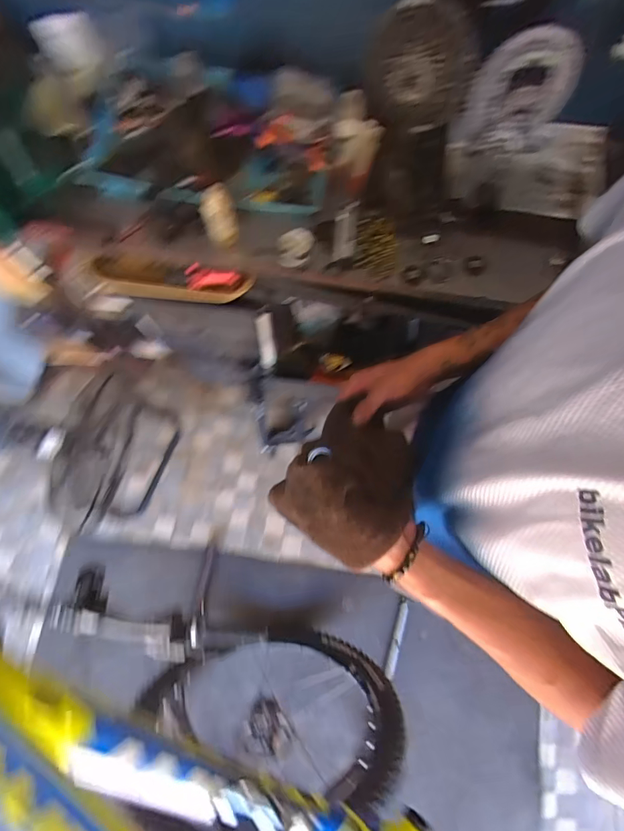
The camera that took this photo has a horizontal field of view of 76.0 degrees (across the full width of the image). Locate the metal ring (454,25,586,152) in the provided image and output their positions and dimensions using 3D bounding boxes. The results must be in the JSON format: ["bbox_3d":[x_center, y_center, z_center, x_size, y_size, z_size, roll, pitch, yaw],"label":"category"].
[{"bbox_3d":[0.366,-0.572,0.706,0.186,0.173,0.022,-5,62,0],"label":"metal ring"}]

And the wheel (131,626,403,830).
[{"bbox_3d":[-0.112,0.789,1.015,0.665,0.678,0.166,-2,95,-7],"label":"wheel"}]

